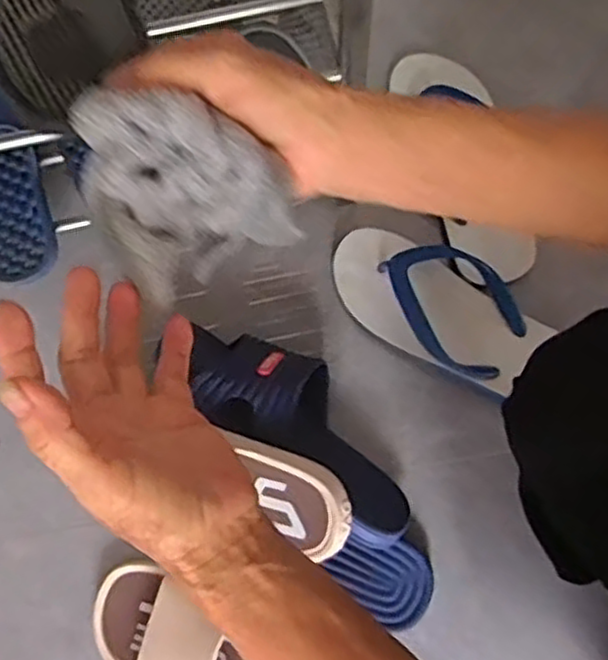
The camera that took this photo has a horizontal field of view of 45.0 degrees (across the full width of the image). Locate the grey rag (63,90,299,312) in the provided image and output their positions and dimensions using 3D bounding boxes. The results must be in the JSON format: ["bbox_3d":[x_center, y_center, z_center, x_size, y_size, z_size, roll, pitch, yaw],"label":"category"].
[{"bbox_3d":[-0.056,-0.066,0.340,0.085,0.078,0.074,-22,75,-4],"label":"grey rag"}]

